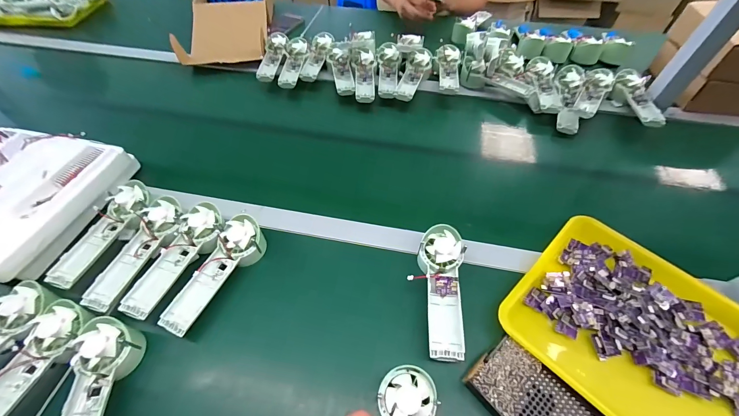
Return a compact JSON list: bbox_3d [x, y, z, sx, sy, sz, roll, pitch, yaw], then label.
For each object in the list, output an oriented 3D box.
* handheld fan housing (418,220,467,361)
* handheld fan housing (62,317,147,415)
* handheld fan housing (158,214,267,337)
[{"bbox_3d":[0.098,0.106,0.422,0.060,0.030,0.174,6,54,4],"label":"handheld fan housing"},{"bbox_3d":[-0.319,0.220,0.355,0.068,0.043,0.178,1,54,0],"label":"handheld fan housing"},{"bbox_3d":[-0.220,0.090,0.447,0.064,0.040,0.177,22,57,15],"label":"handheld fan housing"}]

